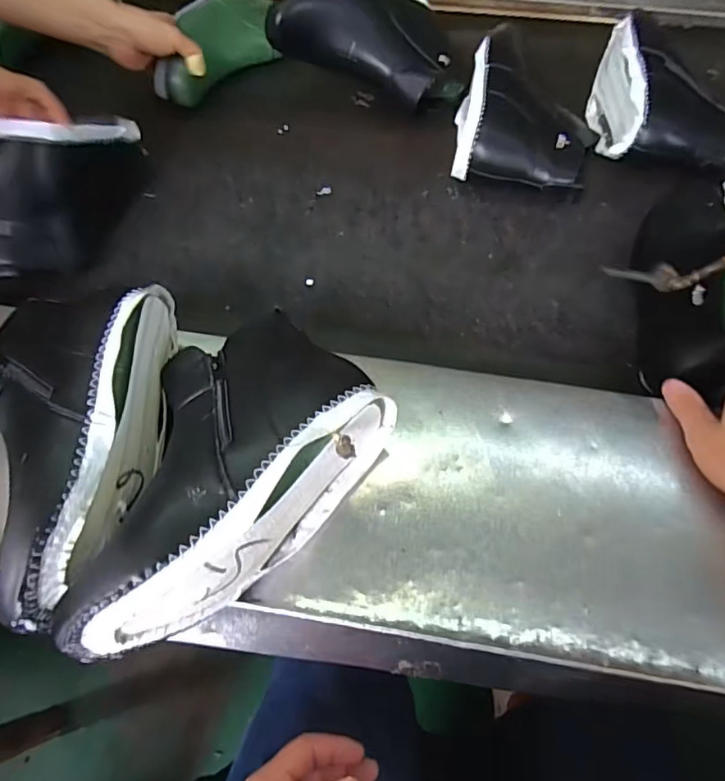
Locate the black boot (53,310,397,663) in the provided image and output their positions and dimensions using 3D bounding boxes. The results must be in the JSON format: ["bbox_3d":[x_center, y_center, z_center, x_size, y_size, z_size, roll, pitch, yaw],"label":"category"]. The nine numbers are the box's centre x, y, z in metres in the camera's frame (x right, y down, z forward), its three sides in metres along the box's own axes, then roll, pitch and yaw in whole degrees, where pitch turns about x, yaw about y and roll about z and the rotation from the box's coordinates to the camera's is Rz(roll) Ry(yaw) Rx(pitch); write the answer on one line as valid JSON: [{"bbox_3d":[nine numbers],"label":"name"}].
[{"bbox_3d":[-0.114,0.051,0.393,0.257,0.094,0.170,-39,67,-20],"label":"black boot"}]

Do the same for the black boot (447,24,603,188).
[{"bbox_3d":[0.199,-0.329,0.654,0.156,0.092,0.187,11,61,6],"label":"black boot"}]

